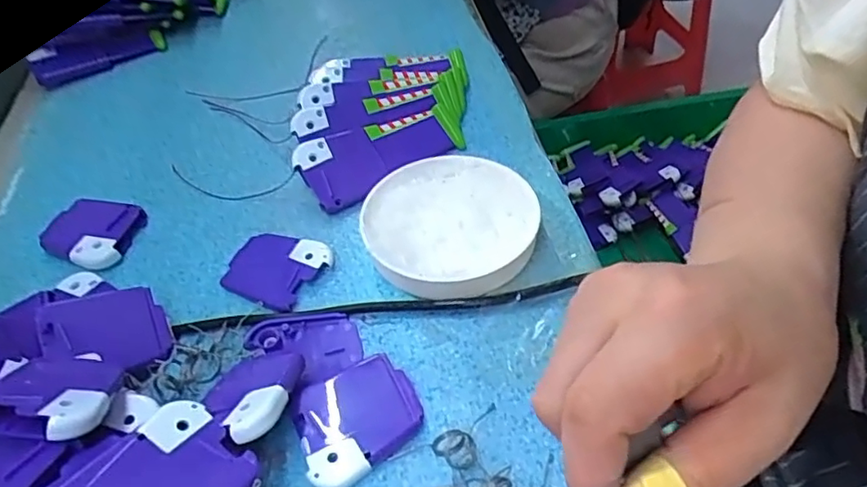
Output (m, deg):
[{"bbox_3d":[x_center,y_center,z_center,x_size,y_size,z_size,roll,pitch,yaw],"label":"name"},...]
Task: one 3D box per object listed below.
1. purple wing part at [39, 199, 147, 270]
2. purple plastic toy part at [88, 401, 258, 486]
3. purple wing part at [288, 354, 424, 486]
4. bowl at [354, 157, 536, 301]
[{"bbox_3d":[-0.233,-0.008,0.401,0.060,0.014,0.050,10,50,14],"label":"purple wing part"},{"bbox_3d":[-0.106,0.095,0.237,0.050,0.004,0.059,33,37,9],"label":"purple plastic toy part"},{"bbox_3d":[-0.038,0.088,0.295,0.059,0.014,0.051,-22,50,-14],"label":"purple wing part"},{"bbox_3d":[0.010,-0.009,0.366,0.101,0.026,0.104,-3,48,3],"label":"bowl"}]

